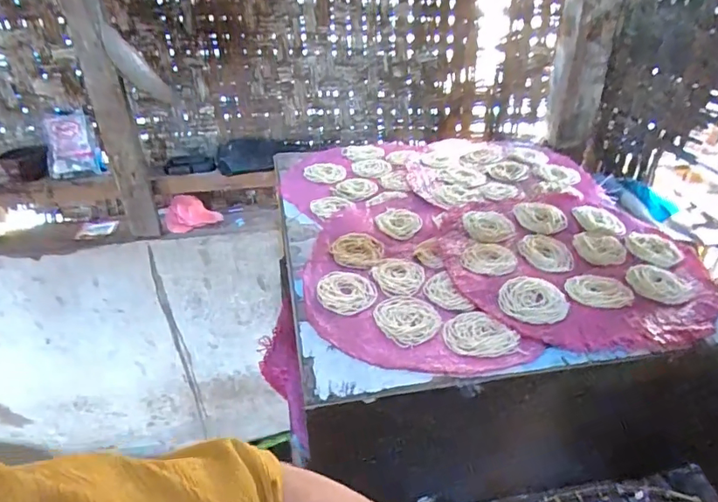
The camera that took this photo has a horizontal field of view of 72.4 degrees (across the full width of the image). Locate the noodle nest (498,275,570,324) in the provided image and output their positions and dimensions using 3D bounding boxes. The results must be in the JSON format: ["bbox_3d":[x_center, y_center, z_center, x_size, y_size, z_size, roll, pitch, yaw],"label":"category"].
[{"bbox_3d":[0.206,0.055,0.577,0.075,0.011,0.072,14,37,21],"label":"noodle nest"}]

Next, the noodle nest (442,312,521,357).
[{"bbox_3d":[0.134,0.090,0.539,0.079,0.005,0.061,2,34,3],"label":"noodle nest"}]

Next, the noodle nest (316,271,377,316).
[{"bbox_3d":[-0.015,0.047,0.596,0.071,0.009,0.077,2,34,3],"label":"noodle nest"}]

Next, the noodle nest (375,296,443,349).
[{"bbox_3d":[0.055,0.076,0.558,0.072,0.004,0.077,0,34,0],"label":"noodle nest"}]

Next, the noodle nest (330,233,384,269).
[{"bbox_3d":[-0.002,-0.001,0.669,0.069,0.011,0.068,0,34,0],"label":"noodle nest"}]

